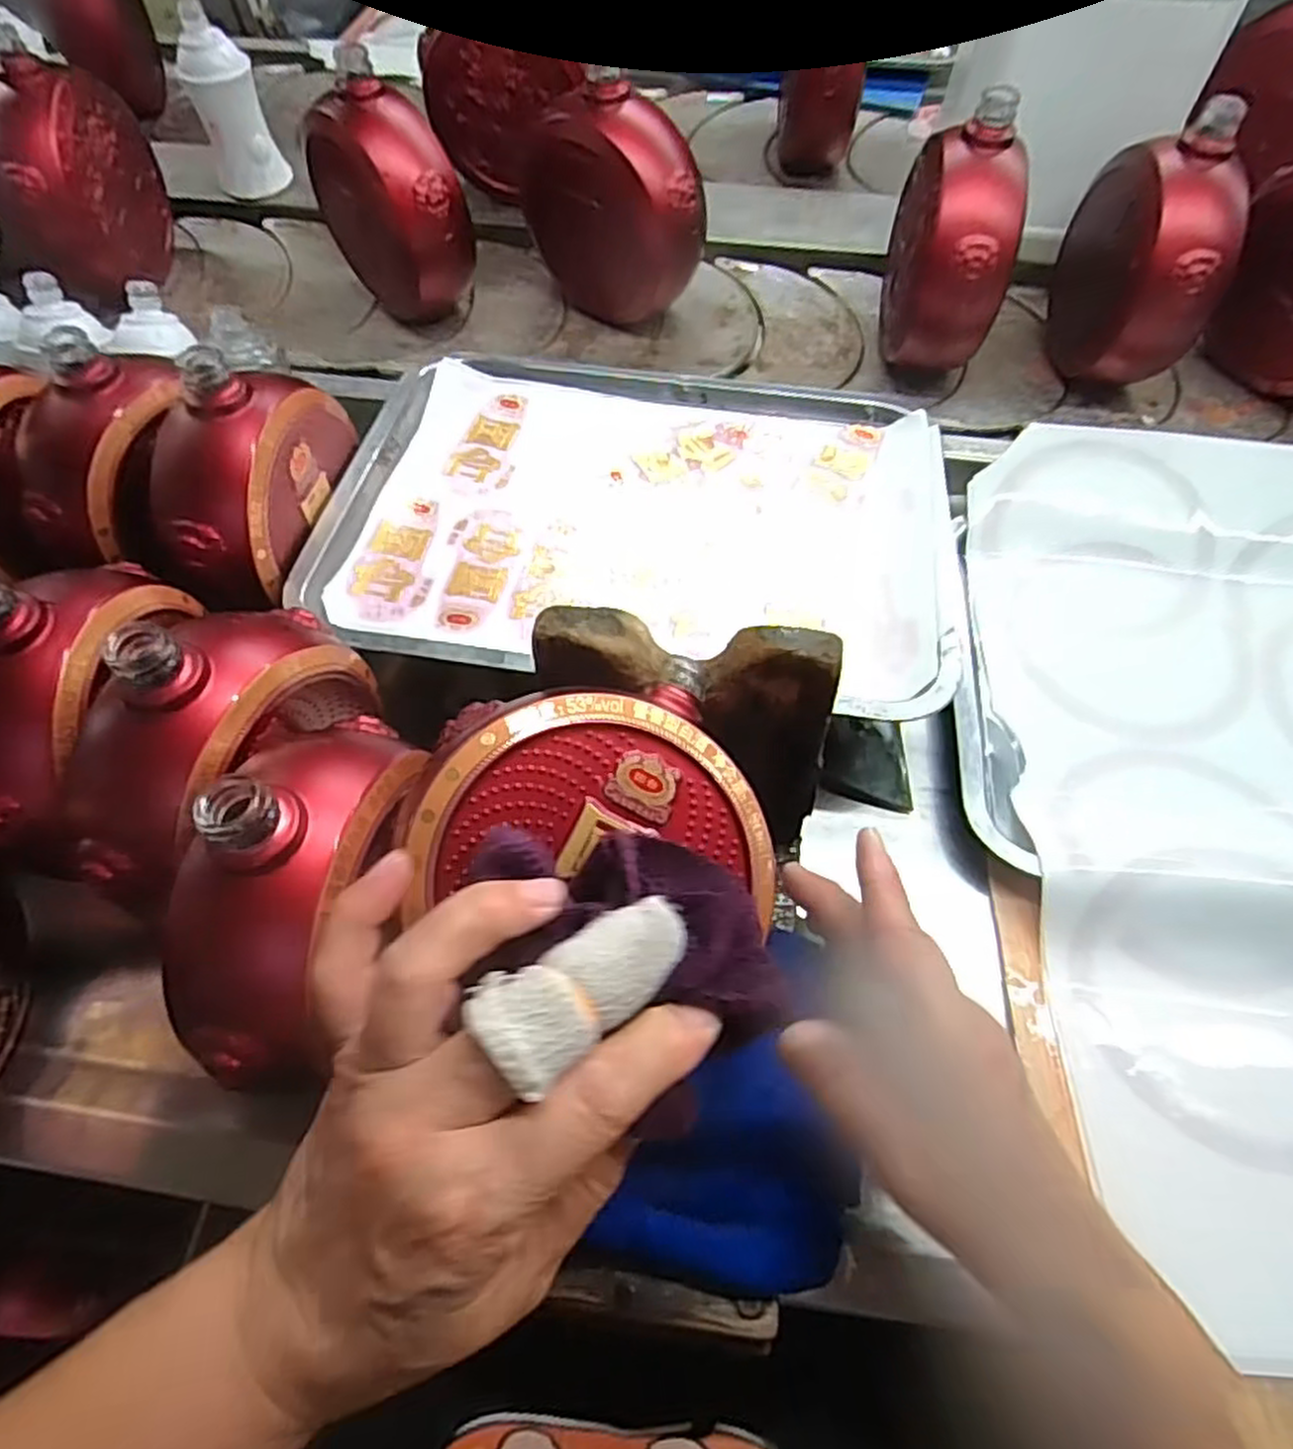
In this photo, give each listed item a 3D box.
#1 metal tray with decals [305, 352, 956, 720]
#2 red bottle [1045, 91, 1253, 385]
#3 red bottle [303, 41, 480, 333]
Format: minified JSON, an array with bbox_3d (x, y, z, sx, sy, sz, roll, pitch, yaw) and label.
[{"bbox_3d":[-0.002,-0.125,0.451,0.342,0.034,0.250,7,61,4],"label":"metal tray with decals"},{"bbox_3d":[0.333,-0.309,0.520,0.056,0.149,0.134,2,61,1],"label":"red bottle"},{"bbox_3d":[-0.183,-0.370,0.561,0.065,0.144,0.116,-38,67,-19],"label":"red bottle"}]

